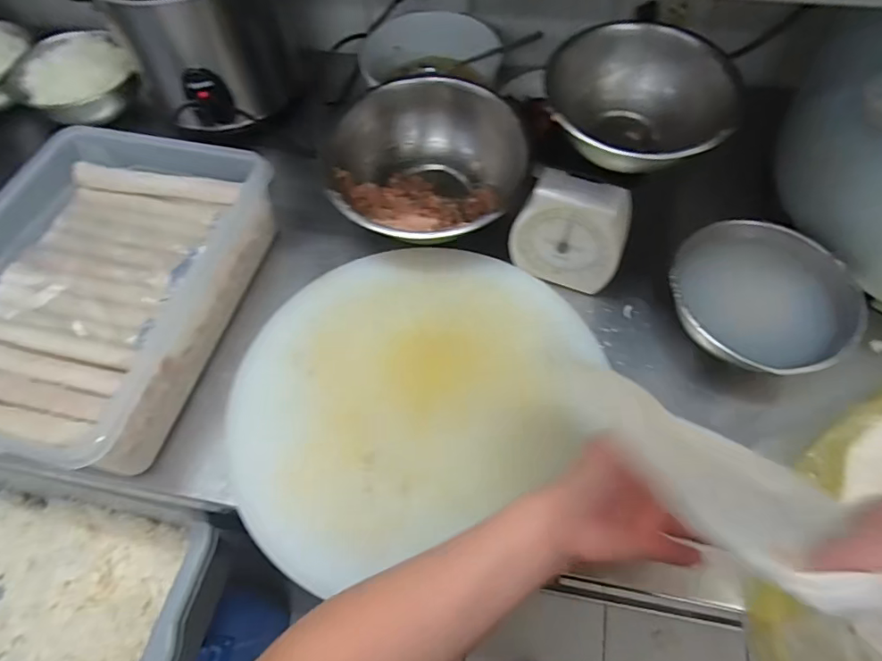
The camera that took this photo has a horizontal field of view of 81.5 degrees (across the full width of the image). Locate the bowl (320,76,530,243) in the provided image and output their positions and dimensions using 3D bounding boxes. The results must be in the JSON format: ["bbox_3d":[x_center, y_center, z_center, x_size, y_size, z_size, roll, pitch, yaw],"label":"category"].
[{"bbox_3d":[-0.017,-0.177,0.587,0.212,0.114,0.171,-5,60,-1],"label":"bowl"}]

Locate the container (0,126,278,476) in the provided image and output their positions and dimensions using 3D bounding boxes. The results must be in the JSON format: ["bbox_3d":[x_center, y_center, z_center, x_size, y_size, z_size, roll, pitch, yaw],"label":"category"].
[{"bbox_3d":[-0.356,-0.048,0.530,0.260,0.093,0.350,12,61,9],"label":"container"}]

